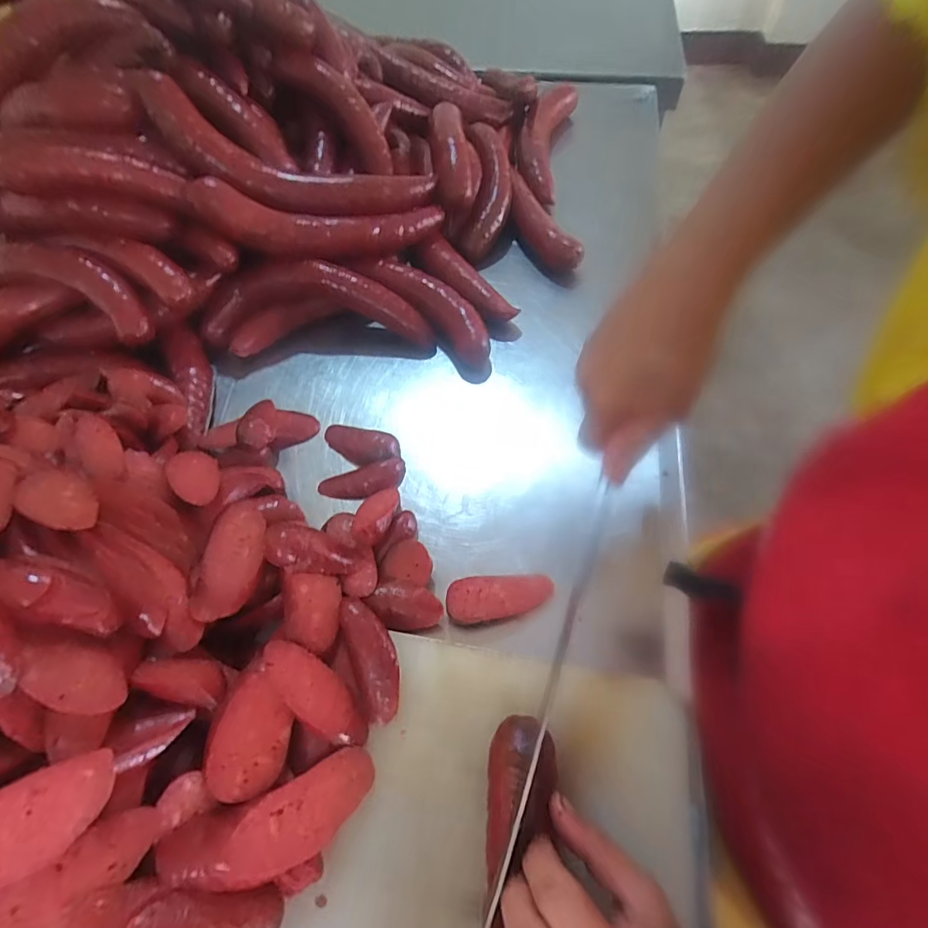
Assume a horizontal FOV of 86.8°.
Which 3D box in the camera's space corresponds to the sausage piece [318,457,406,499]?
[{"bbox_3d":[-0.090,0.016,0.434,0.076,0.017,0.028,-11,57,-6],"label":"sausage piece"}]

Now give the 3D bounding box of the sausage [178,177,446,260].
[{"bbox_3d":[-0.138,-0.251,0.512,0.255,0.048,0.054,-9,55,-25],"label":"sausage"}]

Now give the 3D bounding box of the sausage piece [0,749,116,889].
[{"bbox_3d":[-0.206,0.167,0.226,0.081,0.013,0.038,-26,93,-29],"label":"sausage piece"}]

